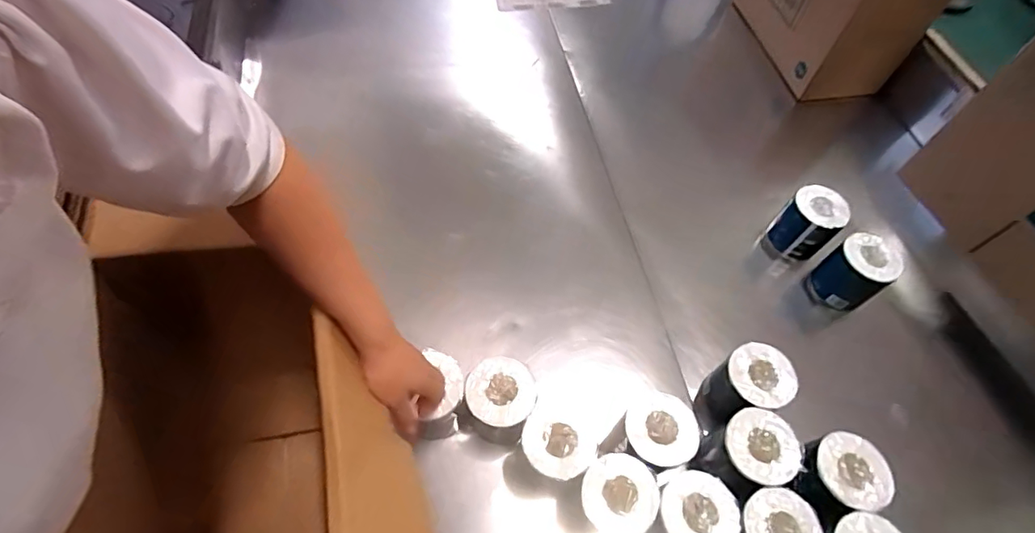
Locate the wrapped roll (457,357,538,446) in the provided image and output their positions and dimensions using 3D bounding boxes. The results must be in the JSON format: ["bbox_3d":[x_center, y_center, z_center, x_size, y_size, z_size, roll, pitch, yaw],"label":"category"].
[{"bbox_3d":[-0.025,0.197,0.728,0.092,0.122,0.090,1,59,-2],"label":"wrapped roll"}]

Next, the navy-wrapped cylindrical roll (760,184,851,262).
[{"bbox_3d":[0.519,-0.072,0.914,0.090,0.125,0.090,1,59,-2],"label":"navy-wrapped cylindrical roll"}]

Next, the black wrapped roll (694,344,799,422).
[{"bbox_3d":[0.332,0.184,0.760,0.102,0.134,0.097,1,59,-2],"label":"black wrapped roll"}]

